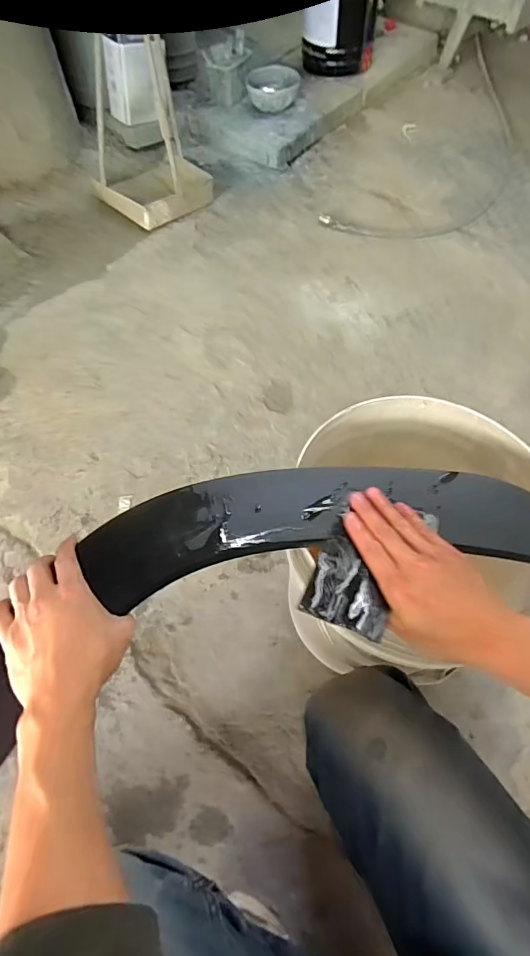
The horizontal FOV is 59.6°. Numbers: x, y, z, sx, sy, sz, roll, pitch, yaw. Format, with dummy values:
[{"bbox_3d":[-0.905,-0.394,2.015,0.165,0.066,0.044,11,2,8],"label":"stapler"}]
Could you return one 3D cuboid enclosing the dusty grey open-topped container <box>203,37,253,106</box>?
[{"bbox_3d":[-0.117,-1.310,1.500,0.154,0.120,0.124,-10,62,-5],"label":"dusty grey open-topped container"}]

